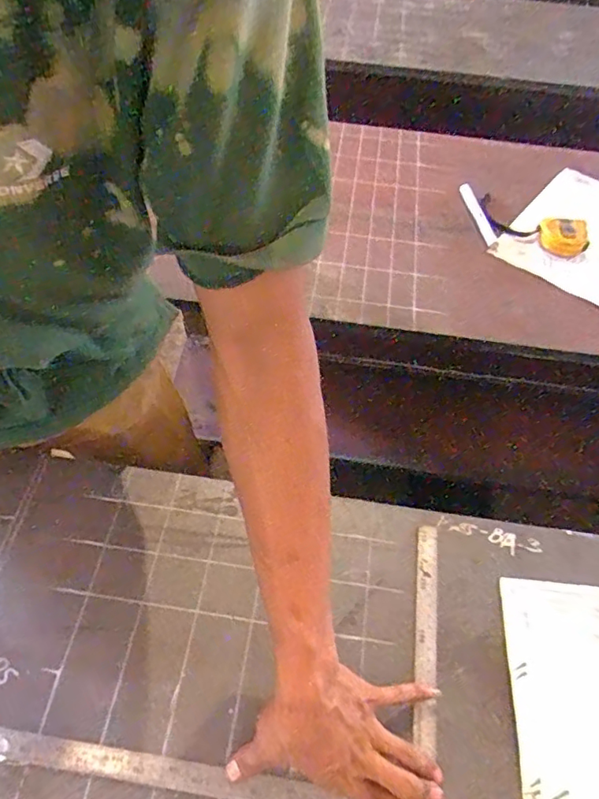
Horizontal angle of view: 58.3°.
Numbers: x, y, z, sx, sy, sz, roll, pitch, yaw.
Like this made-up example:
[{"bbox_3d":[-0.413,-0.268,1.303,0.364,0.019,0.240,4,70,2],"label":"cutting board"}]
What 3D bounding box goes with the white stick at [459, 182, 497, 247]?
[{"bbox_3d":[0.268,-0.282,0.811,0.015,0.018,0.141,-4,57,-5],"label":"white stick"}]

